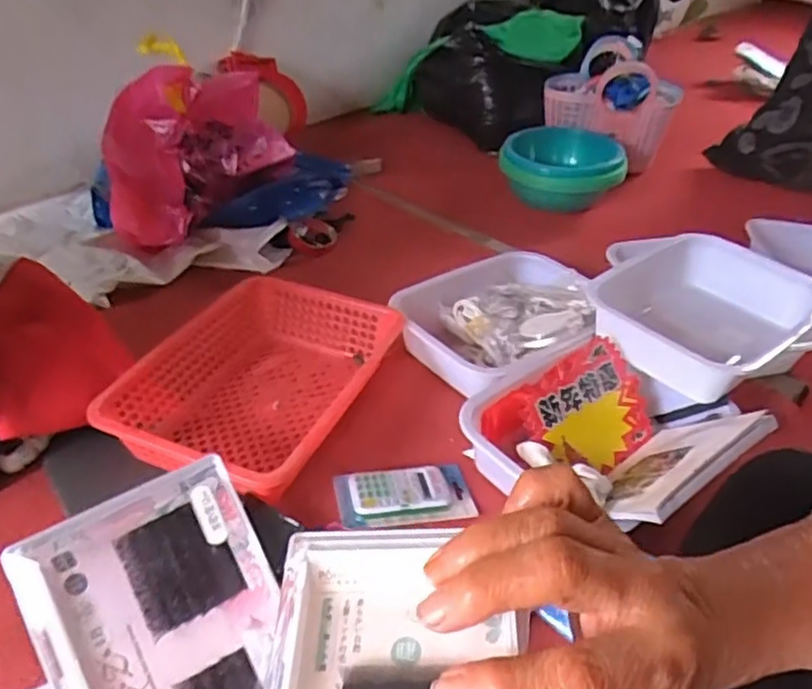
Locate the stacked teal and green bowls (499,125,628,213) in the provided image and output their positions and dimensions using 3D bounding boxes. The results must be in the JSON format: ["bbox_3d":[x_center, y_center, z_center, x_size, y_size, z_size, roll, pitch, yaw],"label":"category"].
[{"bbox_3d":[0.298,-0.333,1.304,0.233,0.121,0.200,6,36,3],"label":"stacked teal and green bowls"}]

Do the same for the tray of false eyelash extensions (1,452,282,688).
[{"bbox_3d":[-0.084,0.112,0.246,0.083,0.011,0.119,-25,83,-16],"label":"tray of false eyelash extensions"}]

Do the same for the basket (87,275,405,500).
[{"bbox_3d":[-0.173,0.048,0.786,0.233,0.087,0.317,16,38,17],"label":"basket"}]

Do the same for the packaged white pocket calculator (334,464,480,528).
[{"bbox_3d":[-0.001,0.157,0.703,0.140,0.024,0.075,-3,36,-9],"label":"packaged white pocket calculator"}]

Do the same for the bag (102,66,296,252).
[{"bbox_3d":[-0.341,-0.334,1.110,0.129,0.213,0.335,17,38,18],"label":"bag"}]

